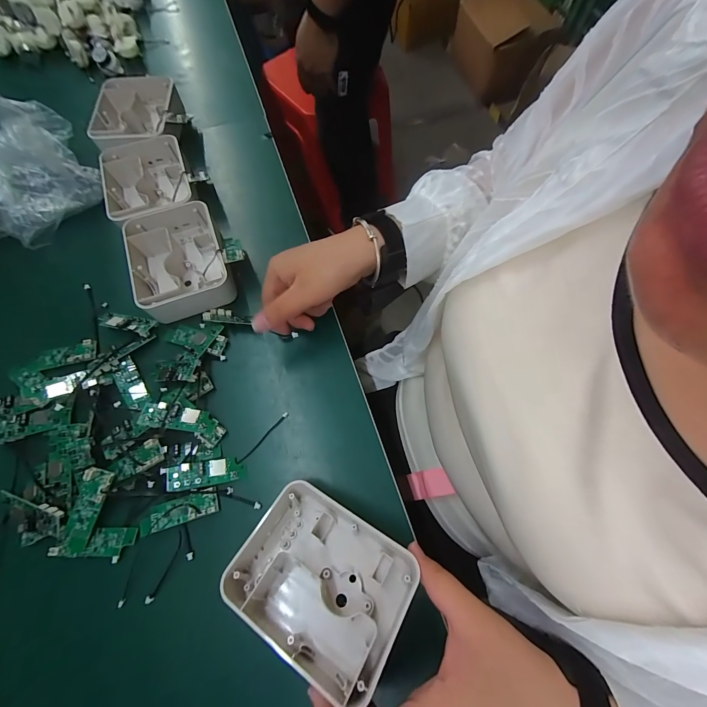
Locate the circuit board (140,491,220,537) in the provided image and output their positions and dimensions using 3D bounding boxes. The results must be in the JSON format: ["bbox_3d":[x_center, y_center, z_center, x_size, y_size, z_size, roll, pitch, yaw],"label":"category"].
[{"bbox_3d":[-0.163,0.148,0.302,0.069,0.005,0.022,-17,72,-4],"label":"circuit board"}]

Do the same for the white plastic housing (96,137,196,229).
[{"bbox_3d":[-0.259,-0.214,0.415,0.100,0.041,0.128,-24,73,-6],"label":"white plastic housing"}]

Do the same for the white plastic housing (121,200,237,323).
[{"bbox_3d":[-0.202,-0.103,0.373,0.107,0.035,0.139,-23,73,-6],"label":"white plastic housing"}]

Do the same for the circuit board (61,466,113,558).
[{"bbox_3d":[-0.243,0.145,0.293,0.026,0.012,0.078,18,86,6],"label":"circuit board"}]

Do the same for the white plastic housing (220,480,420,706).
[{"bbox_3d":[-0.023,0.176,0.257,0.135,0.044,0.107,21,55,19],"label":"white plastic housing"}]

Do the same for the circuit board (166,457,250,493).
[{"bbox_3d":[-0.141,0.115,0.312,0.071,0.006,0.025,-1,68,-17],"label":"circuit board"}]

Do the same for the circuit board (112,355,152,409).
[{"bbox_3d":[-0.240,0.031,0.346,0.023,0.009,0.056,-33,74,-9],"label":"circuit board"}]

